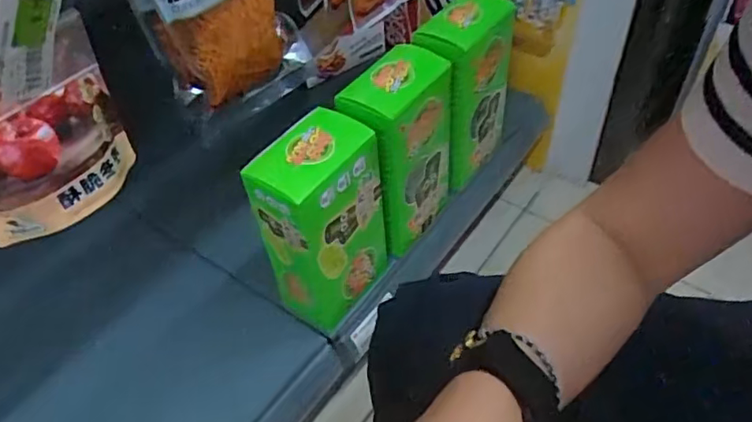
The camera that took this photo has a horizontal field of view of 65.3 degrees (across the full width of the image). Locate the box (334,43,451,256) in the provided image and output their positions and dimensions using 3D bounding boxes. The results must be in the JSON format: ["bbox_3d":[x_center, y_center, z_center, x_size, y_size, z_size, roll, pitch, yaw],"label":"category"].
[{"bbox_3d":[0.027,-0.071,0.716,0.075,0.217,0.131,30,57,27],"label":"box"}]

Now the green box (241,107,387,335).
[{"bbox_3d":[-0.058,0.010,0.654,0.081,0.215,0.123,27,56,25],"label":"green box"}]

